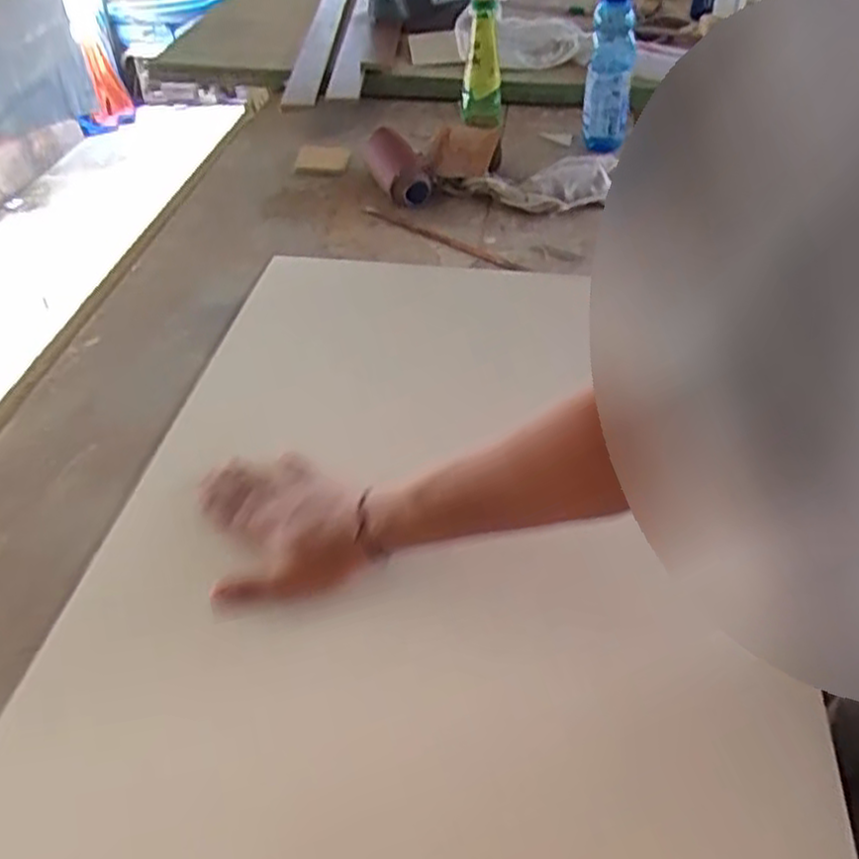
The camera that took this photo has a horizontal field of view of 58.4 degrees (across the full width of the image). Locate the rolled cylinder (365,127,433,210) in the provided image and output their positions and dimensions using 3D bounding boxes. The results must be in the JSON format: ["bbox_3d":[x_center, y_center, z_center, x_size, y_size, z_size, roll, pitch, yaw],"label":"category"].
[{"bbox_3d":[-0.045,-0.359,1.029,0.062,0.047,0.156,-15,45,-15],"label":"rolled cylinder"}]

